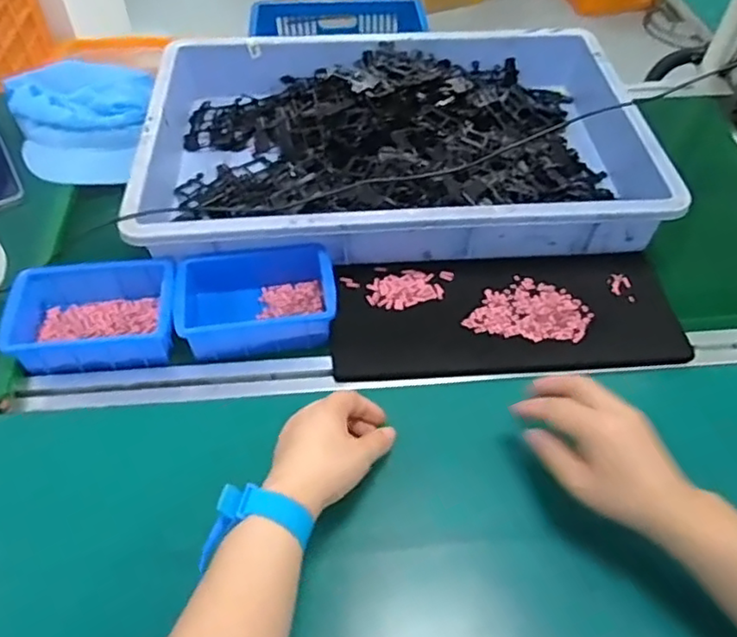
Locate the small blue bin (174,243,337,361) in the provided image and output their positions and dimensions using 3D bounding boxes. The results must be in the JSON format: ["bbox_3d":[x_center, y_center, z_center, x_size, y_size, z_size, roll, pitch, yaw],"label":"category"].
[{"bbox_3d":[-0.110,-0.019,0.626,0.151,0.046,0.100,-7,52,-6],"label":"small blue bin"}]

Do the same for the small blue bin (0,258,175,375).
[{"bbox_3d":[-0.265,-0.002,0.626,0.155,0.065,0.108,-6,52,-5],"label":"small blue bin"}]

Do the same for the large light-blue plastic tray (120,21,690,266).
[{"bbox_3d":[0.024,-0.210,0.743,0.561,0.078,0.360,-2,52,-2],"label":"large light-blue plastic tray"}]

